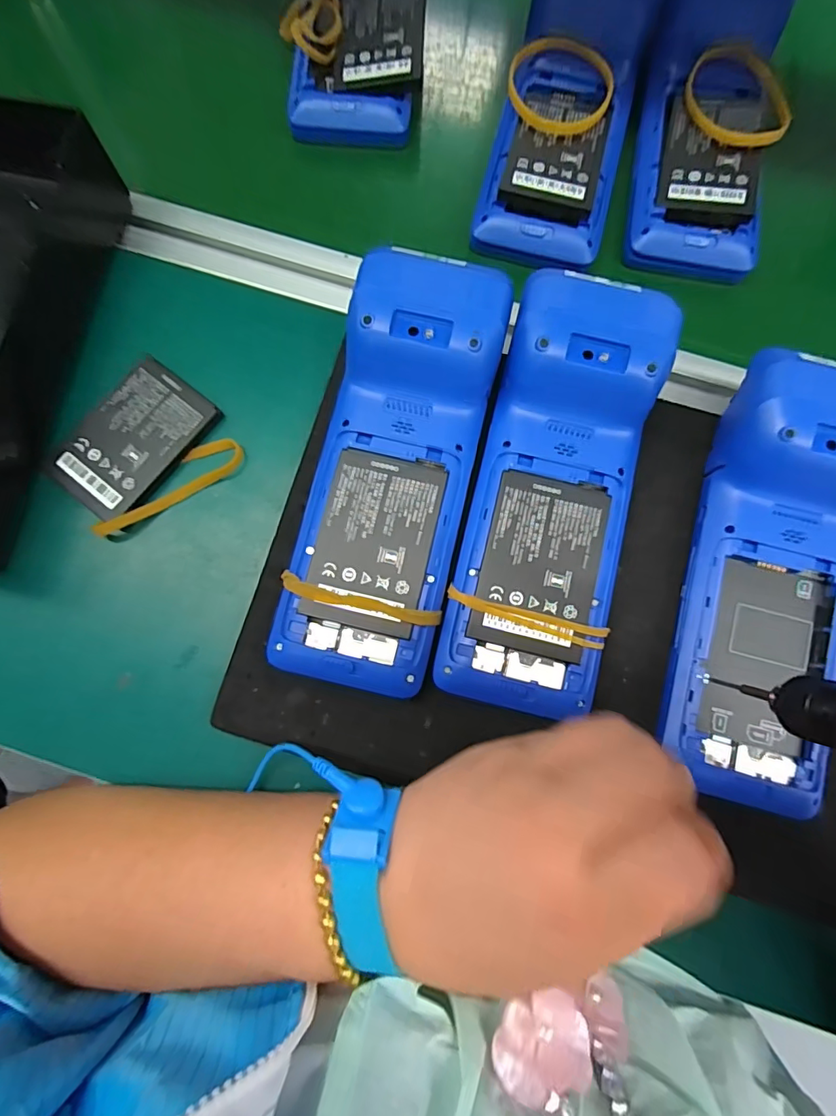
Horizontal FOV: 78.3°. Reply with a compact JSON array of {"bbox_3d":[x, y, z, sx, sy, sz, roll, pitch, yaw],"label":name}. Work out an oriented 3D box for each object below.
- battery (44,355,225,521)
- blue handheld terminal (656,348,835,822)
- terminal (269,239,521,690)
[{"bbox_3d":[-0.164,-0.068,0.296,0.057,0.009,0.088,37,81,6],"label":"battery"},{"bbox_3d":[0.182,0.011,0.255,0.082,0.054,0.217,14,79,2],"label":"blue handheld terminal"},{"bbox_3d":[-0.014,-0.044,0.263,0.080,0.053,0.214,13,79,2],"label":"terminal"}]

